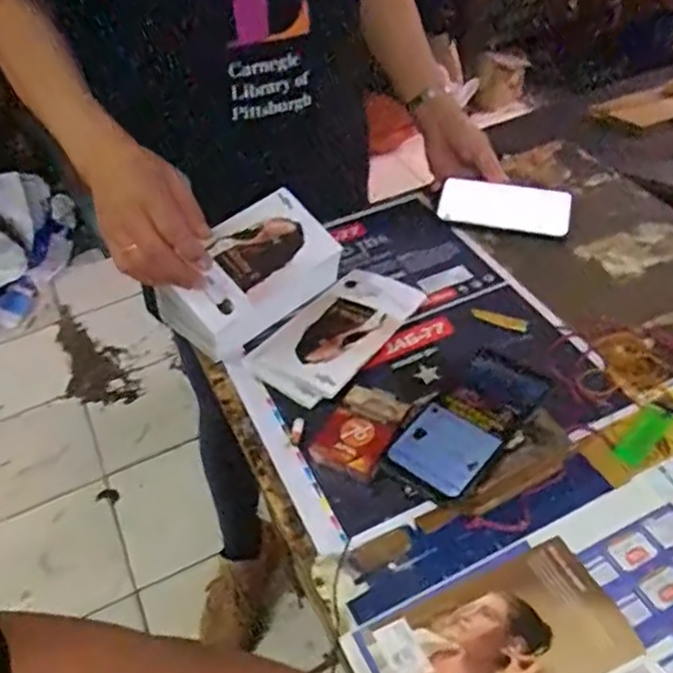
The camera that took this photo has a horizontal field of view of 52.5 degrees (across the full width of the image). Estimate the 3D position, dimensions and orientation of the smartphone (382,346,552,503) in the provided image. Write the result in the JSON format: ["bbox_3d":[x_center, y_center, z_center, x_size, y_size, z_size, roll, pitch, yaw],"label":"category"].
[{"bbox_3d":[0.112,0.070,0.572,0.073,0.018,0.154,28,54,31],"label":"smartphone"}]

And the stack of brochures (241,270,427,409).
[{"bbox_3d":[-0.001,-0.009,0.727,0.111,0.020,0.194,25,52,28],"label":"stack of brochures"}]

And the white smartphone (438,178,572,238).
[{"bbox_3d":[0.208,-0.162,0.846,0.157,0.012,0.068,8,71,14],"label":"white smartphone"}]

